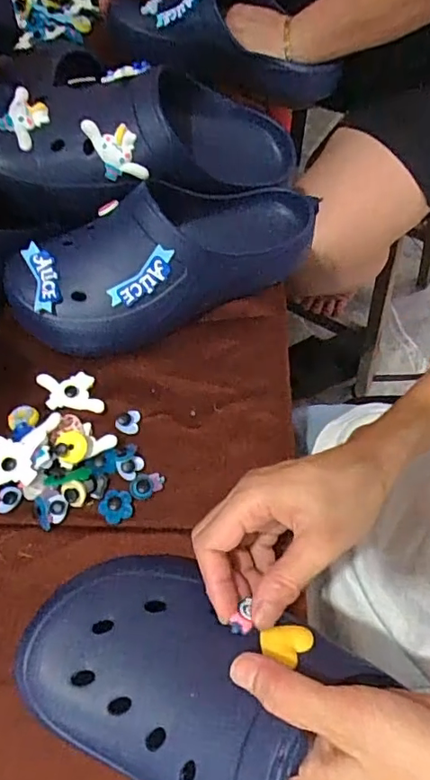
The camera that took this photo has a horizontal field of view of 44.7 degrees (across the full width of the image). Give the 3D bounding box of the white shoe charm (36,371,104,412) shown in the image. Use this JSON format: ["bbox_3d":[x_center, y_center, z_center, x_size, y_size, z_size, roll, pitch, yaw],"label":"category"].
[{"bbox_3d":[-0.120,0.001,0.433,0.059,0.005,0.032,3,62,2],"label":"white shoe charm"}]

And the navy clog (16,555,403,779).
[{"bbox_3d":[0.027,0.181,0.273,0.267,0.077,0.105,32,66,6],"label":"navy clog"}]

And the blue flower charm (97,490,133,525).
[{"bbox_3d":[-0.074,0.086,0.386,0.024,0.006,0.024,0,62,0],"label":"blue flower charm"}]

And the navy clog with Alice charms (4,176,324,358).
[{"bbox_3d":[-0.034,-0.116,0.445,0.277,0.079,0.095,-21,64,-11],"label":"navy clog with Alice charms"}]

